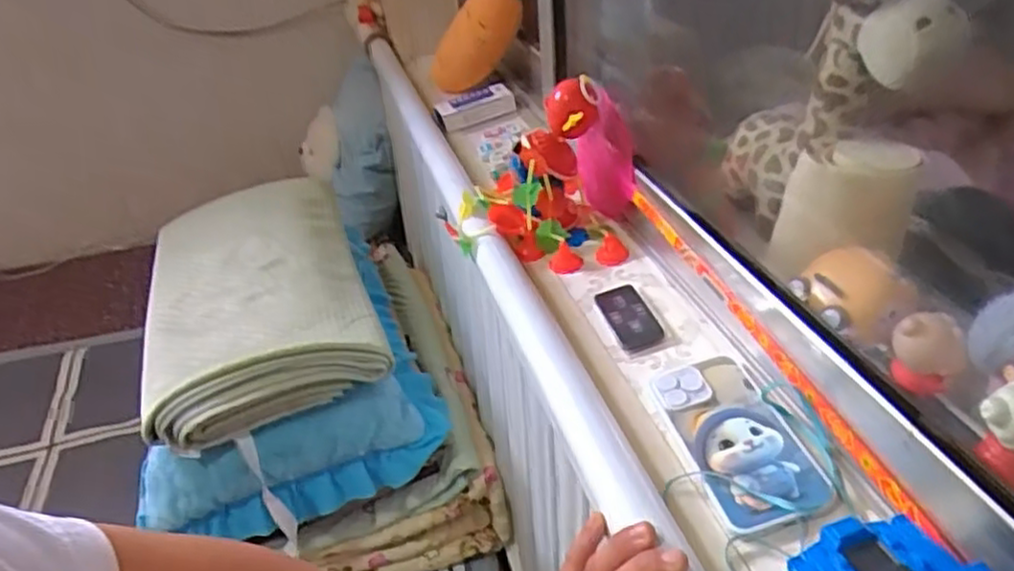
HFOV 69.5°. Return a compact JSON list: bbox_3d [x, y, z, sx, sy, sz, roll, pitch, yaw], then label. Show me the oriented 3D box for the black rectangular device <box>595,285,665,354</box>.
[{"bbox_3d":[0.111,0.029,0.665,0.041,0.012,0.079,-11,34,-7],"label":"black rectangular device"}]

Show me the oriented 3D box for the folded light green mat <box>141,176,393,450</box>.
[{"bbox_3d":[-0.341,0.002,0.995,0.280,0.077,0.474,-15,35,-13],"label":"folded light green mat"}]

